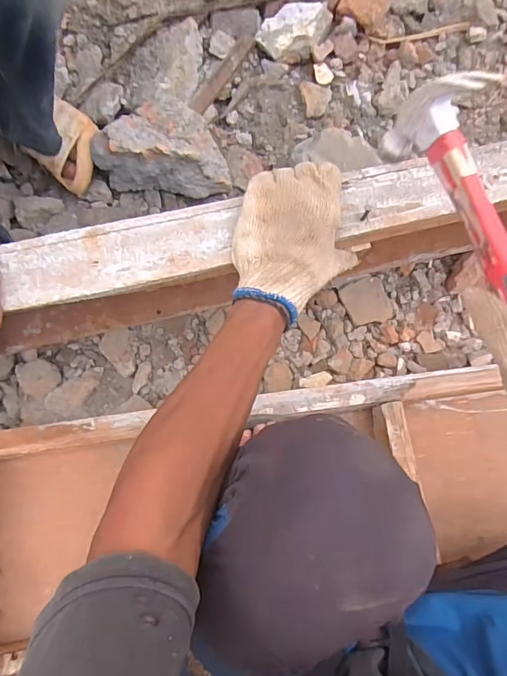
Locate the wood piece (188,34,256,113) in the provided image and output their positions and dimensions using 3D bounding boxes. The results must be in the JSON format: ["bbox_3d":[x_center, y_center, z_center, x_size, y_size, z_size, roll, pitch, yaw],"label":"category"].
[{"bbox_3d":[-0.058,-0.502,0.846,0.033,0.016,0.173,38,83,-1],"label":"wood piece"}]

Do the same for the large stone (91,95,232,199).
[{"bbox_3d":[-0.157,-0.328,0.766,0.211,0.115,0.137,6,84,-4],"label":"large stone"}]

